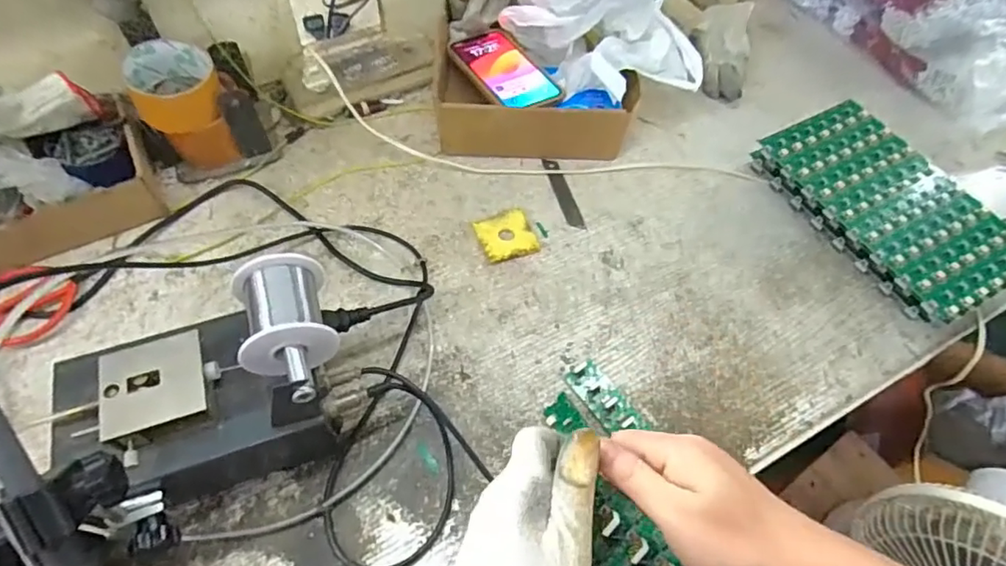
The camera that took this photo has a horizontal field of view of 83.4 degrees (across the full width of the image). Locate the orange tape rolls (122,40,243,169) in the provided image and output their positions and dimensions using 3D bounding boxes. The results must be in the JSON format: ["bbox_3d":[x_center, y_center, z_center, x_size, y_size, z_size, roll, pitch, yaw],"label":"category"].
[{"bbox_3d":[-0.331,-0.185,0.590,0.079,0.109,0.080,1,59,-1],"label":"orange tape rolls"}]

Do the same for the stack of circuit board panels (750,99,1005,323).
[{"bbox_3d":[0.389,-0.076,0.582,0.130,0.059,0.242,-24,63,-15],"label":"stack of circuit board panels"}]

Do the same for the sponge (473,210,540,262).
[{"bbox_3d":[0.004,-0.050,0.586,0.055,0.009,0.054,-17,61,-12],"label":"sponge"}]

